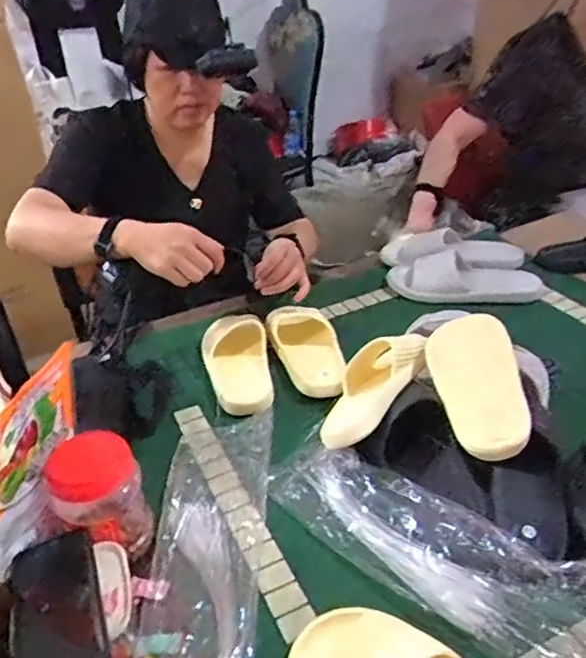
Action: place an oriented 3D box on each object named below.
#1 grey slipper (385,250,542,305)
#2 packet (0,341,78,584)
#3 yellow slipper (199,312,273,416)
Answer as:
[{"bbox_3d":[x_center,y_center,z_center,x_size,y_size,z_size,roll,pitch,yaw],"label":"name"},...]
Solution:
[{"bbox_3d":[0.315,-0.100,1.152,0.271,0.061,0.113,2,32,10],"label":"grey slipper"},{"bbox_3d":[-0.265,0.132,0.643,0.033,0.157,0.182,1,31,7],"label":"packet"},{"bbox_3d":[-0.084,0.047,0.971,0.105,0.058,0.233,-10,32,-10],"label":"yellow slipper"}]

